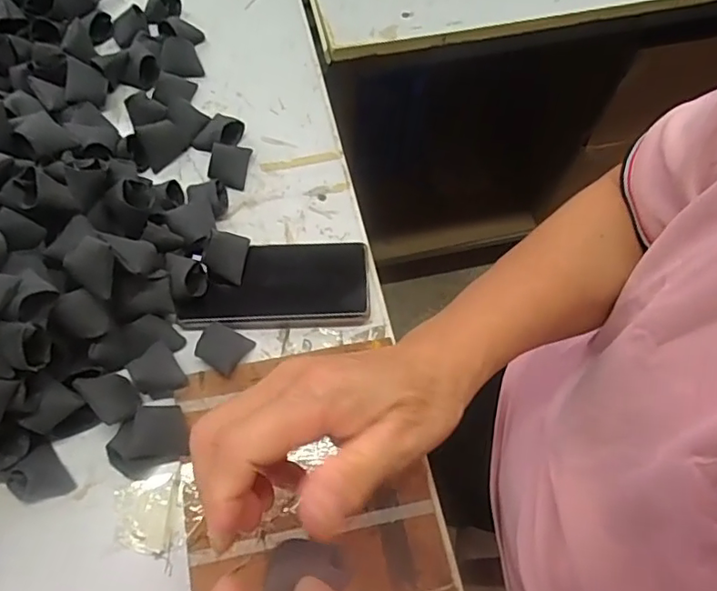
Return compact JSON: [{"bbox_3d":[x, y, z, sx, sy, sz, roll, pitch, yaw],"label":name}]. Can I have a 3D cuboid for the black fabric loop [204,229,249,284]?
[{"bbox_3d":[-0.112,-0.033,0.477,0.031,0.020,0.044,6,66,1],"label":"black fabric loop"}]

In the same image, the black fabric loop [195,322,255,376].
[{"bbox_3d":[-0.109,0.042,0.458,0.036,0.011,0.035,29,69,11],"label":"black fabric loop"}]

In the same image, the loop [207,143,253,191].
[{"bbox_3d":[-0.121,-0.124,0.531,0.033,0.021,0.042,9,67,3],"label":"loop"}]

